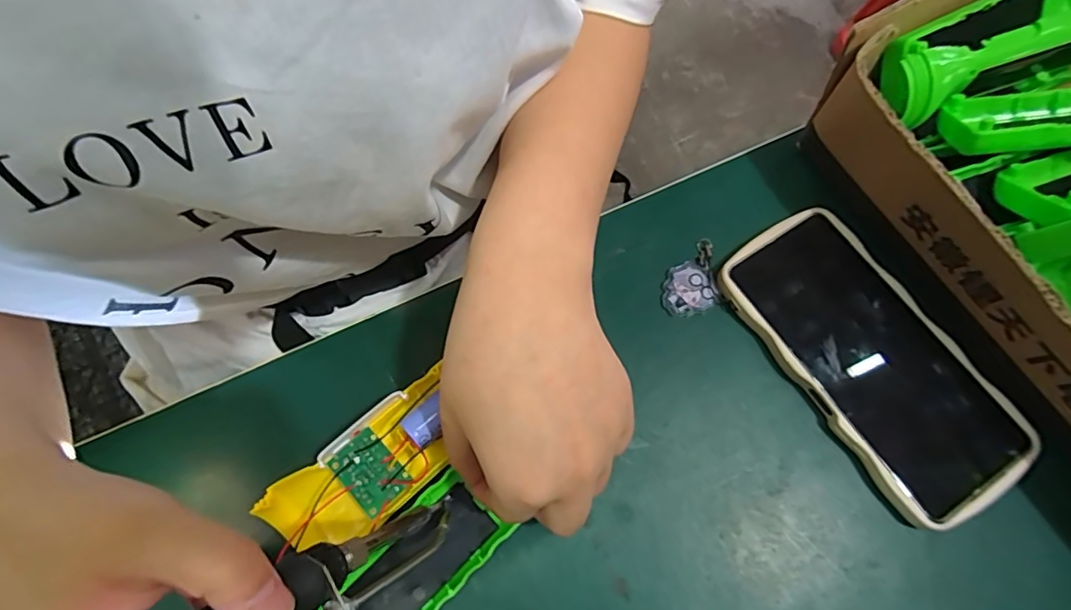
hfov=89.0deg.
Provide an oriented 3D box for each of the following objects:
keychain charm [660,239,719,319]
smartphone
[{"bbox_3d":[0.088,-0.016,0.315,0.031,0.004,0.045,-2,72,-1],"label":"keychain charm"},{"bbox_3d":[0.178,0.026,0.293,0.080,0.017,0.167,-32,74,-10],"label":"smartphone"}]

